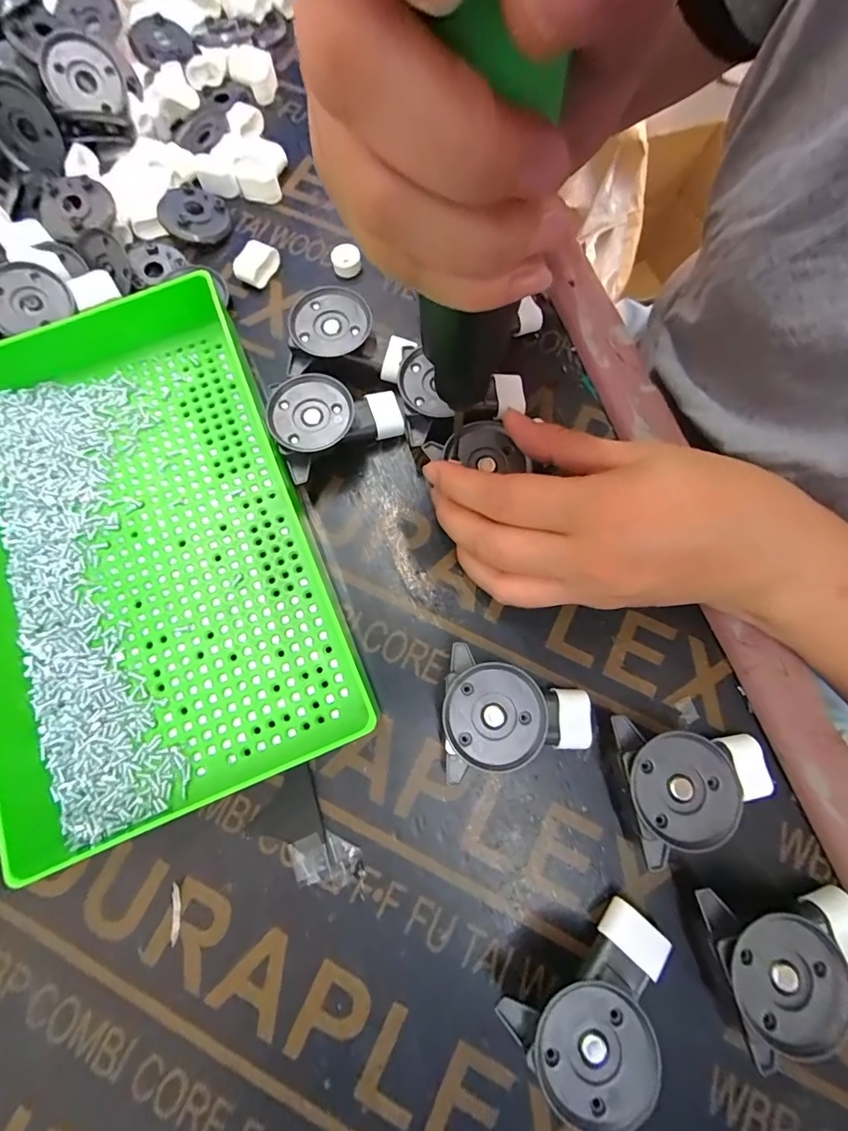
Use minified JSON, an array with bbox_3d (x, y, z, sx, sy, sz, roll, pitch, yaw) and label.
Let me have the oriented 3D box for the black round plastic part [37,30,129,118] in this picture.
[{"bbox_3d":[-0.208,-0.295,0.282,0.041,0.011,0.041,-6,105,-24],"label":"black round plastic part"}]

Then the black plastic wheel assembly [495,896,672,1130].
[{"bbox_3d":[0.070,0.169,0.175,0.067,0.034,0.048,-32,77,-7],"label":"black plastic wheel assembly"}]

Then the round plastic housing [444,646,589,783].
[{"bbox_3d":[0.040,0.062,0.205,0.064,0.029,0.052,-5,76,0],"label":"round plastic housing"}]

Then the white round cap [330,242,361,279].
[{"bbox_3d":[-0.047,-0.185,0.282,0.017,0.010,0.017,0,76,1],"label":"white round cap"}]

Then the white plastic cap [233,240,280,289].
[{"bbox_3d":[-0.101,-0.181,0.280,0.017,0.014,0.026,29,78,8],"label":"white plastic cap"}]

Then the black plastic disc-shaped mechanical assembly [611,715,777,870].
[{"bbox_3d":[0.114,0.087,0.196,0.066,0.032,0.048,-9,76,-1],"label":"black plastic disc-shaped mechanical assembly"}]

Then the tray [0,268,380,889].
[{"bbox_3d":[-0.141,-0.012,0.221,0.163,0.033,0.248,-23,76,-5],"label":"tray"}]

